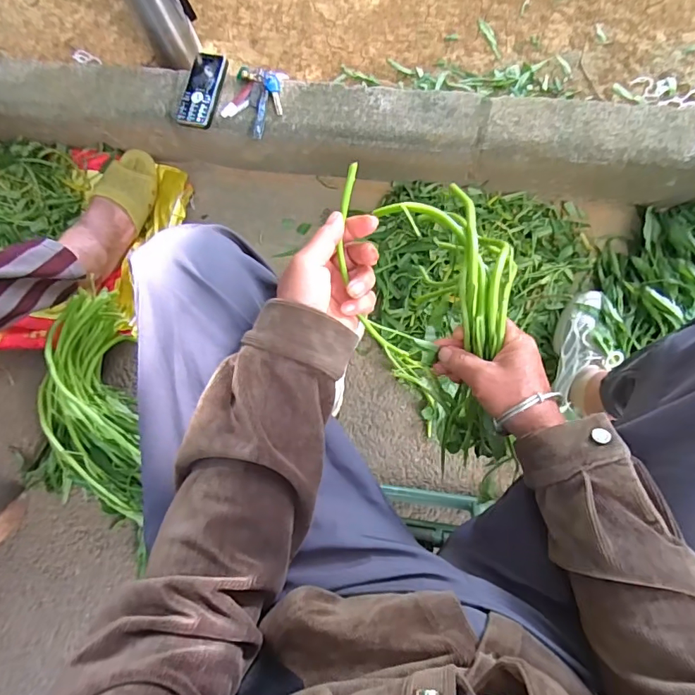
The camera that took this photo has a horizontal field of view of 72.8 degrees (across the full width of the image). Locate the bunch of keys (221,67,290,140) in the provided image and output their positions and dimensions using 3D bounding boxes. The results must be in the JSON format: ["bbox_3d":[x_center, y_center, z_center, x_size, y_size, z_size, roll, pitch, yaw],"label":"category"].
[{"bbox_3d":[-0.146,-0.404,0.760,0.087,0.029,0.111,25,84,9],"label":"bunch of keys"}]

